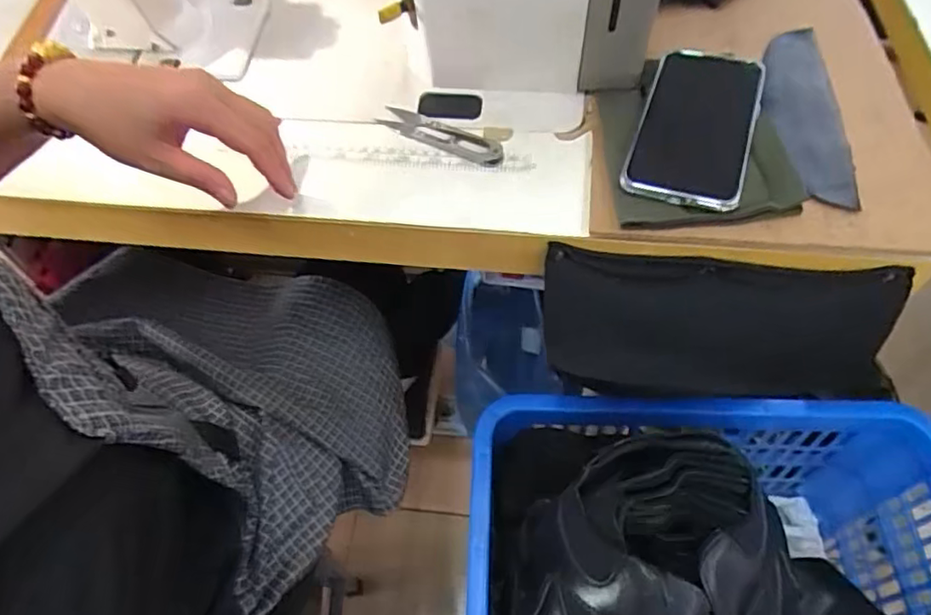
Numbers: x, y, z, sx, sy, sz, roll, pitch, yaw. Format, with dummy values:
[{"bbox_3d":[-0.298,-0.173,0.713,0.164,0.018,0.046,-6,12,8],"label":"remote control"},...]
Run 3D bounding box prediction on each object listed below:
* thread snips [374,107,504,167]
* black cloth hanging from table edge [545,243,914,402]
[{"bbox_3d":[-0.020,-0.144,0.501,0.119,0.013,0.024,26,61,20],"label":"thread snips"},{"bbox_3d":[0.181,0.019,0.447,0.242,0.111,0.014,4,23,7],"label":"black cloth hanging from table edge"}]

